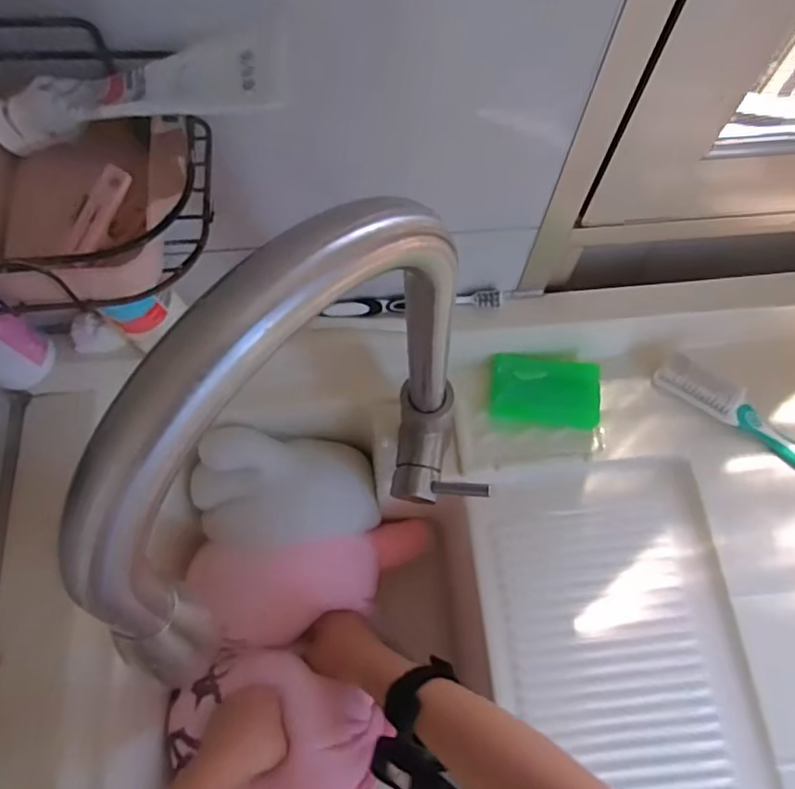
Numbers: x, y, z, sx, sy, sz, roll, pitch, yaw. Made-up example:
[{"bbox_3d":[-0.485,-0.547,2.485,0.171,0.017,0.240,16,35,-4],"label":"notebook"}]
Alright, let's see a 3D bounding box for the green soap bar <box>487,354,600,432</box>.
[{"bbox_3d":[0.149,-0.003,0.589,0.105,0.022,0.066,6,91,2],"label":"green soap bar"}]

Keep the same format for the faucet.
[{"bbox_3d":[-0.041,0.048,0.331,0.235,0.350,0.072,-34,73,-13],"label":"faucet"}]

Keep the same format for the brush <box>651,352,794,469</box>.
[{"bbox_3d":[0.345,0.022,0.572,0.187,0.028,0.037,35,72,12],"label":"brush"}]

